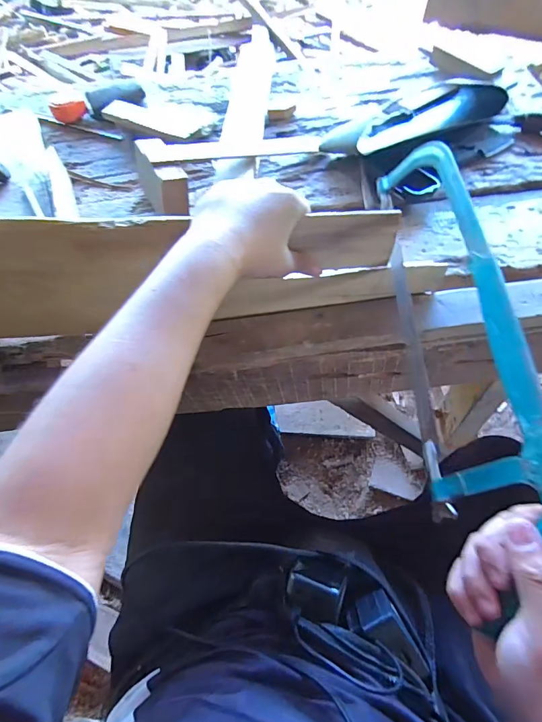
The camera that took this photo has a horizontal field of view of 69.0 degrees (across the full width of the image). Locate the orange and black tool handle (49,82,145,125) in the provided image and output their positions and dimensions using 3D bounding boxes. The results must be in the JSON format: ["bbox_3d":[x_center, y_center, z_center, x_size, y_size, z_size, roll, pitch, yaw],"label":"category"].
[{"bbox_3d":[-0.307,-0.460,0.709,0.160,0.039,0.039,-17,61,-6],"label":"orange and black tool handle"}]

